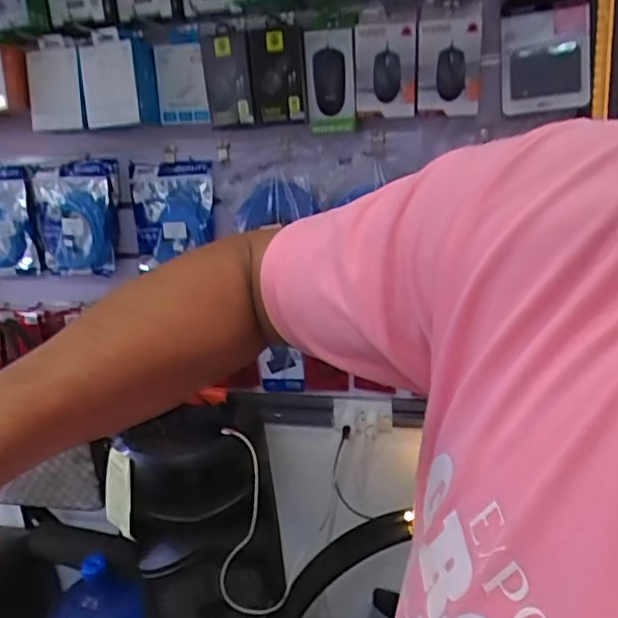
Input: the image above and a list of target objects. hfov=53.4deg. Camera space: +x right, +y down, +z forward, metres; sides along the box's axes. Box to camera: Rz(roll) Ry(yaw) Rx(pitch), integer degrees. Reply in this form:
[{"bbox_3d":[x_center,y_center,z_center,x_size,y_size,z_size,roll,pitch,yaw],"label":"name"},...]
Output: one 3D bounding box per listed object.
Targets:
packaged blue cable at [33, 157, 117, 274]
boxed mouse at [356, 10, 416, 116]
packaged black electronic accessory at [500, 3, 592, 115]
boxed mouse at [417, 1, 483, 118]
[{"bbox_3d":[-0.462,-0.177,1.208,0.171,0.237,0.040,5,24,-1],"label":"packaged blue cable"},{"bbox_3d":[0.130,-0.409,1.039,0.100,0.152,0.058,-1,18,10],"label":"boxed mouse"},{"bbox_3d":[0.366,-0.385,0.950,0.130,0.148,0.025,1,18,18],"label":"packaged black electronic accessory"},{"bbox_3d":[0.227,-0.404,0.992,0.103,0.170,0.047,6,9,25],"label":"boxed mouse"}]

